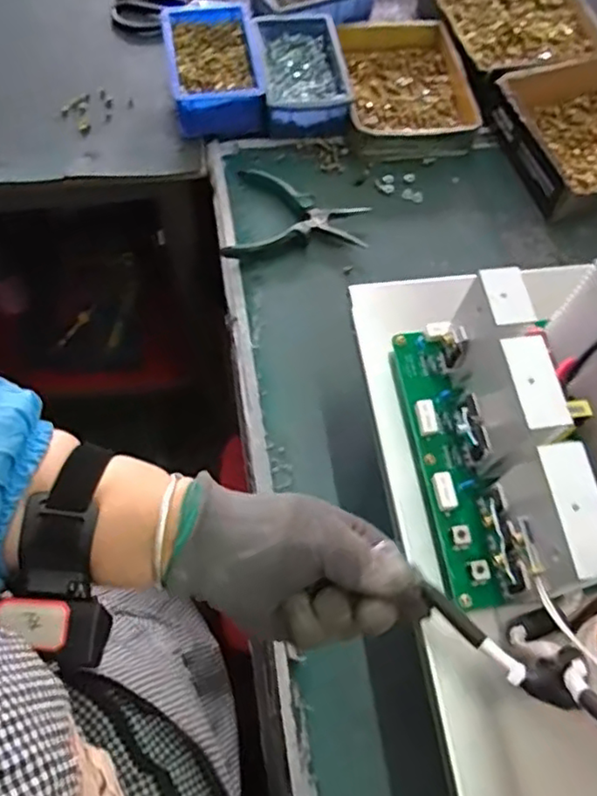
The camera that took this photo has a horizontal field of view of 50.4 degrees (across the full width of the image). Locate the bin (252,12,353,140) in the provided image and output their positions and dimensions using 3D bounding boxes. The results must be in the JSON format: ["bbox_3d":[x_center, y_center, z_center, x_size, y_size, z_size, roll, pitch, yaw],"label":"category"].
[{"bbox_3d":[0.007,-0.369,0.723,0.101,0.046,0.152,-6,65,-6],"label":"bin"}]

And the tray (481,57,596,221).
[{"bbox_3d":[0.339,-0.296,0.704,0.225,0.050,0.182,-17,67,-11],"label":"tray"}]

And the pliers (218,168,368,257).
[{"bbox_3d":[0.000,-0.176,0.647,0.137,0.019,0.102,12,65,3],"label":"pliers"}]

